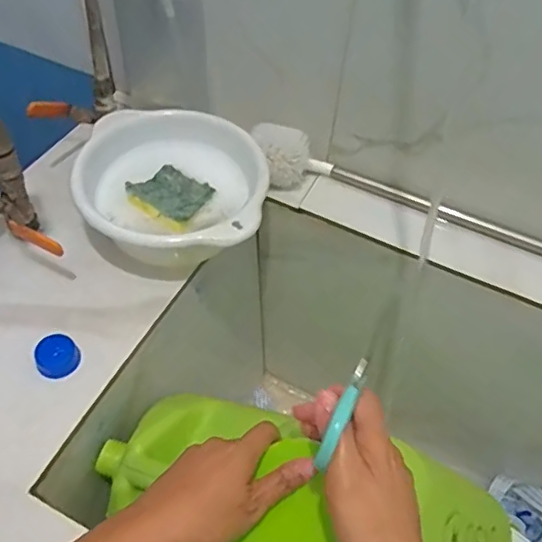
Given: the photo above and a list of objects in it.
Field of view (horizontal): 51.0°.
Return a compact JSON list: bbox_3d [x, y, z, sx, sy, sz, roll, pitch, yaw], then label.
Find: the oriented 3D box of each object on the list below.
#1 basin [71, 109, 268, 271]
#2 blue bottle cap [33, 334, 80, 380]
[{"bbox_3d":[-0.108,-0.082,0.636,0.192,0.085,0.191,2,52,-2],"label":"basin"},{"bbox_3d":[-0.206,0.083,0.546,0.036,0.020,0.039,2,52,-2],"label":"blue bottle cap"}]

